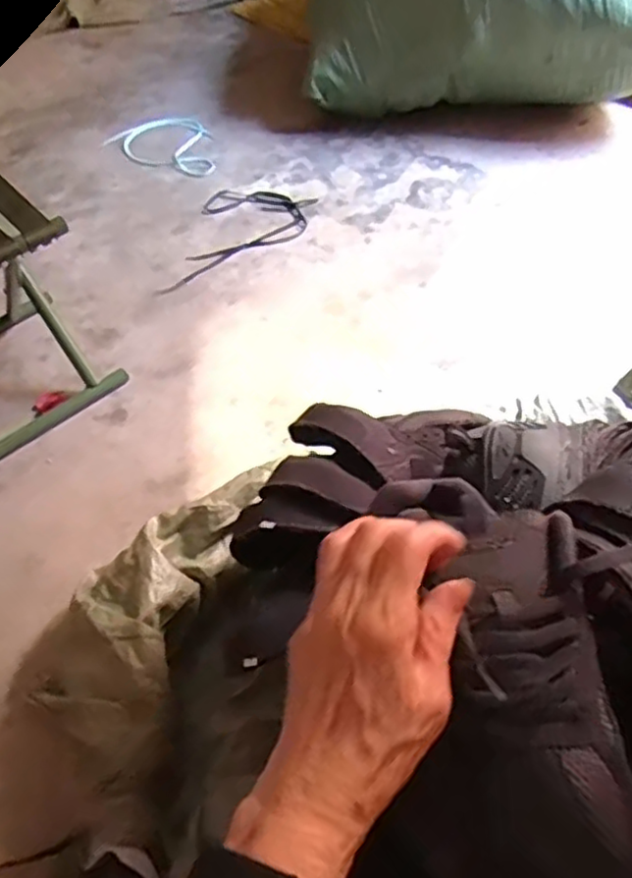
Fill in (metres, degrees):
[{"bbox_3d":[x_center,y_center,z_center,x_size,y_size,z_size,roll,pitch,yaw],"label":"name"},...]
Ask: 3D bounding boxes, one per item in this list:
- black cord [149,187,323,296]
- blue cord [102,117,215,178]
[{"bbox_3d":[-0.136,-0.372,1.276,0.202,0.015,0.295,11,56,11],"label":"black cord"},{"bbox_3d":[-0.308,-0.641,1.485,0.270,0.016,0.184,20,58,16],"label":"blue cord"}]

